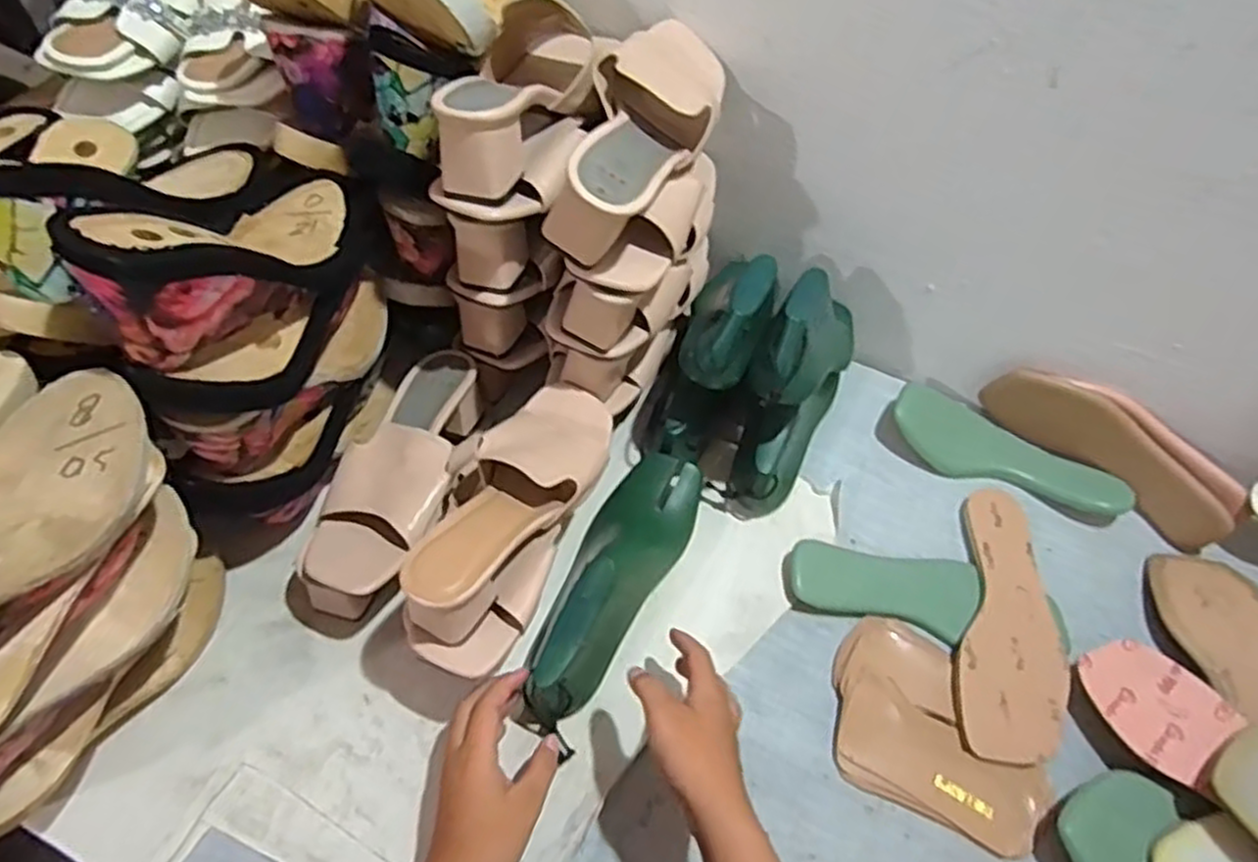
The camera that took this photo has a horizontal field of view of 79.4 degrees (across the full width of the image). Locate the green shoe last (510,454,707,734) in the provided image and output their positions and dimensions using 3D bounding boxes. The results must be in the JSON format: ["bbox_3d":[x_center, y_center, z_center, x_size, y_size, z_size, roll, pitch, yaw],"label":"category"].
[{"bbox_3d":[-0.014,0.120,0.620,0.081,0.100,0.240,23,50,11],"label":"green shoe last"}]

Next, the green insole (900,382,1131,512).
[{"bbox_3d":[0.367,0.032,0.745,0.232,0.040,0.080,23,58,11],"label":"green insole"}]

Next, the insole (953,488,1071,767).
[{"bbox_3d":[0.331,0.164,0.656,0.086,0.022,0.237,16,57,7],"label":"insole"}]

